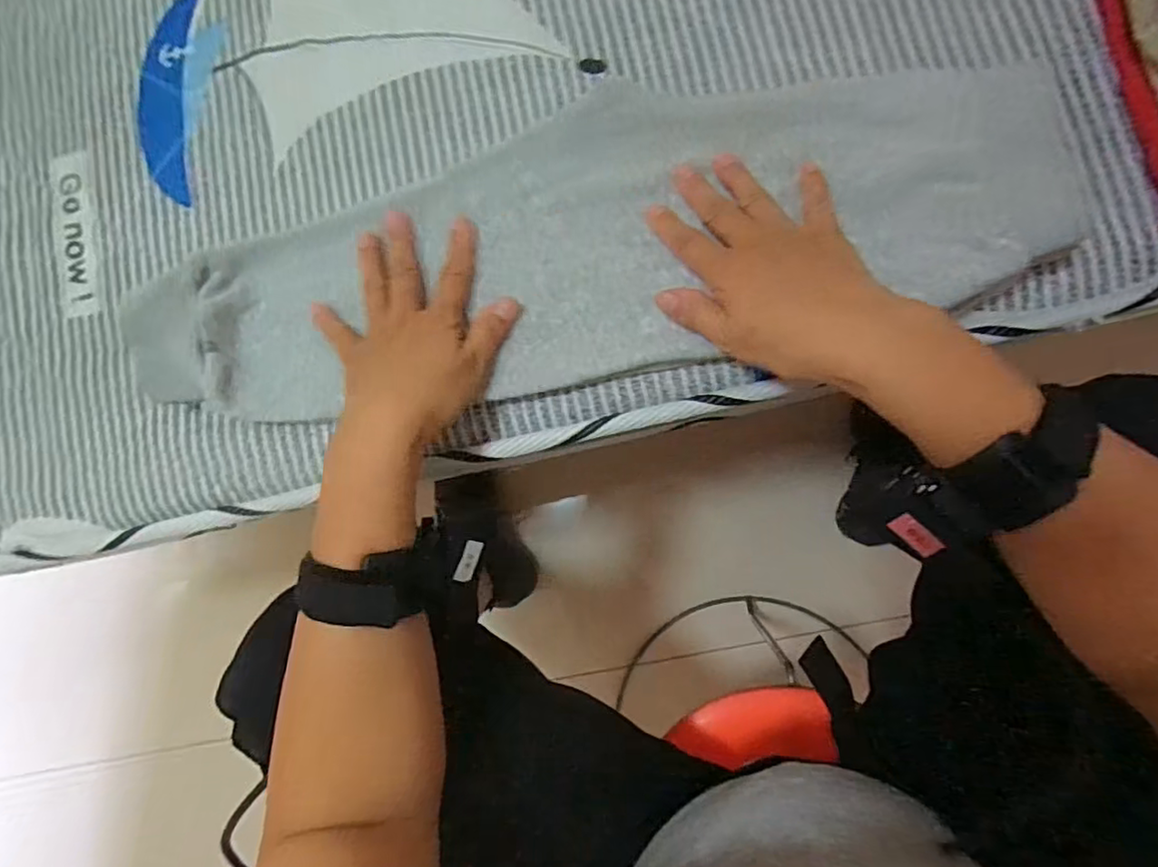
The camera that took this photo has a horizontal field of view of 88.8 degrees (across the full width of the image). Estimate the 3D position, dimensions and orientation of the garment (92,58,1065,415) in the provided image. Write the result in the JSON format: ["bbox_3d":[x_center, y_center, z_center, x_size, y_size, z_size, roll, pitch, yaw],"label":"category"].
[{"bbox_3d":[-0.008,-0.113,0.344,0.525,0.044,0.167,-11,83,8],"label":"garment"}]

